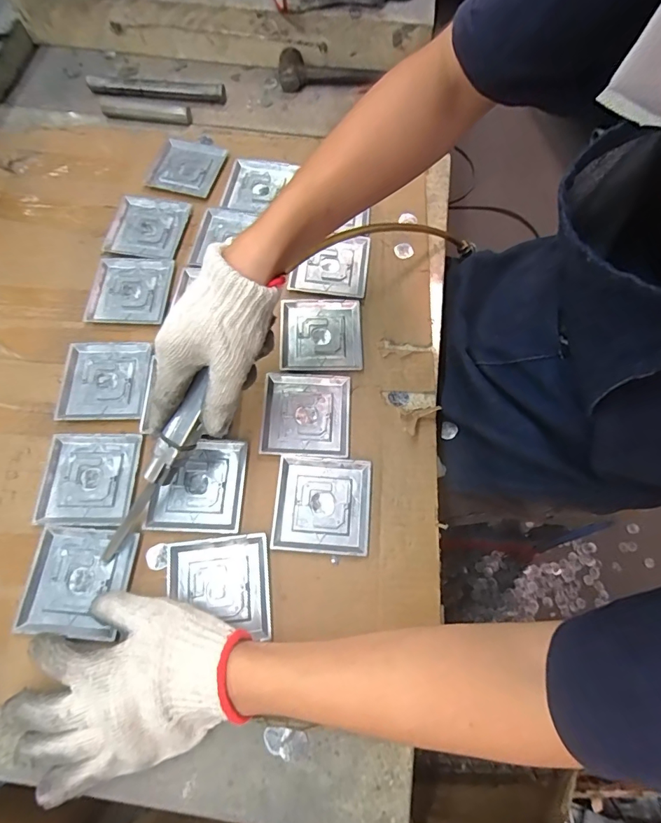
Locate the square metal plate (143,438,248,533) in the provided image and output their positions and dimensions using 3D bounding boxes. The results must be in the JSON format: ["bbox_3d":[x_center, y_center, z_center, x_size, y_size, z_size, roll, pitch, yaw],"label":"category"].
[{"bbox_3d":[-0.129,0.070,0.418,0.086,0.005,0.090,4,68,2],"label":"square metal plate"}]

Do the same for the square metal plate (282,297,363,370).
[{"bbox_3d":[-0.011,-0.087,0.479,0.090,0.008,0.087,-2,68,0],"label":"square metal plate"}]

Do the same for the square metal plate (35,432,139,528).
[{"bbox_3d":[-0.237,0.064,0.421,0.087,0.006,0.091,0,68,0],"label":"square metal plate"}]

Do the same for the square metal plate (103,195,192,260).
[{"bbox_3d":[-0.229,-0.232,0.535,0.094,0.008,0.086,10,69,4],"label":"square metal plate"}]

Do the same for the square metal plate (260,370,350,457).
[{"bbox_3d":[-0.026,0.003,0.445,0.090,0.008,0.089,1,68,1],"label":"square metal plate"}]

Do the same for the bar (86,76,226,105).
[{"bbox_3d":[-0.255,-0.469,0.622,0.203,0.016,0.027,7,69,3],"label":"bar"}]

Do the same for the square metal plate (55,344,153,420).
[{"bbox_3d":[-0.243,-0.034,0.459,0.088,0.006,0.090,2,68,1],"label":"square metal plate"}]

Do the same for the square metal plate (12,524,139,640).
[{"bbox_3d":[-0.228,0.151,0.386,0.090,0.007,0.089,3,68,1],"label":"square metal plate"}]

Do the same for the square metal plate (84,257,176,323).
[{"bbox_3d":[-0.236,-0.144,0.504,0.092,0.007,0.089,2,68,1],"label":"square metal plate"}]

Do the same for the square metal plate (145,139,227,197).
[{"bbox_3d":[-0.194,-0.330,0.576,0.092,0.007,0.092,15,69,6],"label":"square metal plate"}]

